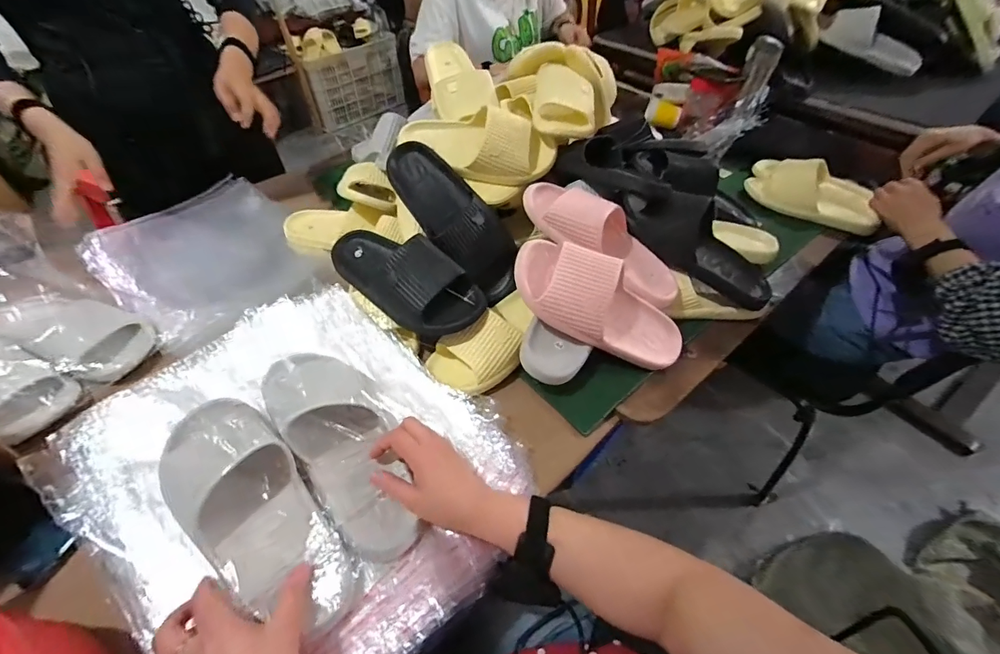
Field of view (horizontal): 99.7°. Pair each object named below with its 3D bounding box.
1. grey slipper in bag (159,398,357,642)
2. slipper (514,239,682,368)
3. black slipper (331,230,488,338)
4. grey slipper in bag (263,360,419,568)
[{"bbox_3d":[-0.246,0.175,0.419,0.104,0.073,0.269,-38,74,-28],"label":"grey slipper in bag"},{"bbox_3d":[0.139,-0.023,0.569,0.267,0.074,0.102,29,75,-12],"label":"slipper"},{"bbox_3d":[-0.152,-0.082,0.621,0.286,0.078,0.101,32,57,26],"label":"black slipper"},{"bbox_3d":[-0.173,0.126,0.467,0.110,0.075,0.263,-26,70,-20],"label":"grey slipper in bag"}]

